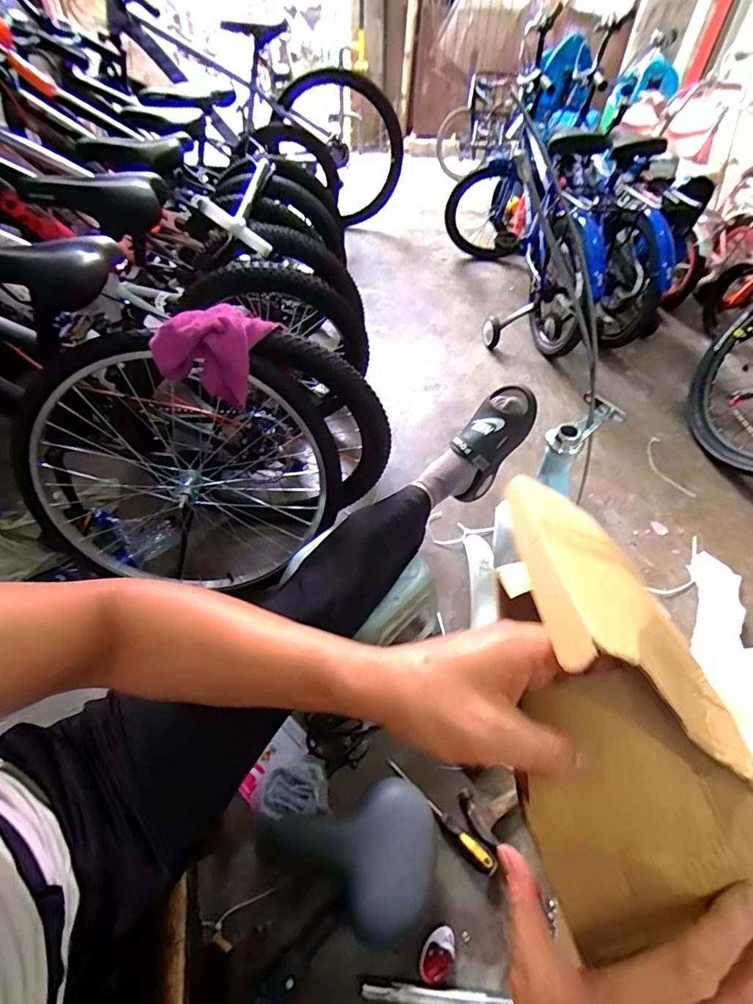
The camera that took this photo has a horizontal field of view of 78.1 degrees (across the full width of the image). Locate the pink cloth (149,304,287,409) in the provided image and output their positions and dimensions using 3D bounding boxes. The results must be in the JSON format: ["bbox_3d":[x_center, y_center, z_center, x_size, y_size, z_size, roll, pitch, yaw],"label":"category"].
[{"bbox_3d":[-0.261,-0.245,0.766,0.182,0.127,0.100,0,50,-2],"label":"pink cloth"}]

